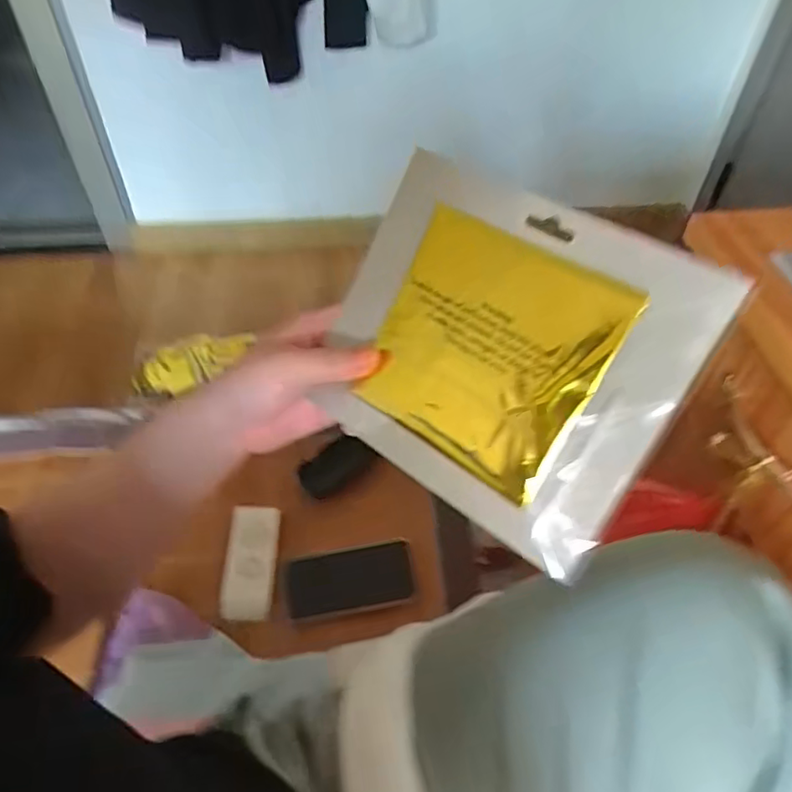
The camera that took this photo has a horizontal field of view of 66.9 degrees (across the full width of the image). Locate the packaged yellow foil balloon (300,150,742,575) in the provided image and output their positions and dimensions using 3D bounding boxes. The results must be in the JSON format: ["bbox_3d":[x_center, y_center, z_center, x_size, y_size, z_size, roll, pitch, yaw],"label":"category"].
[{"bbox_3d":[0.050,-0.025,0.318,0.188,0.158,0.011,33,14,25],"label":"packaged yellow foil balloon"}]

